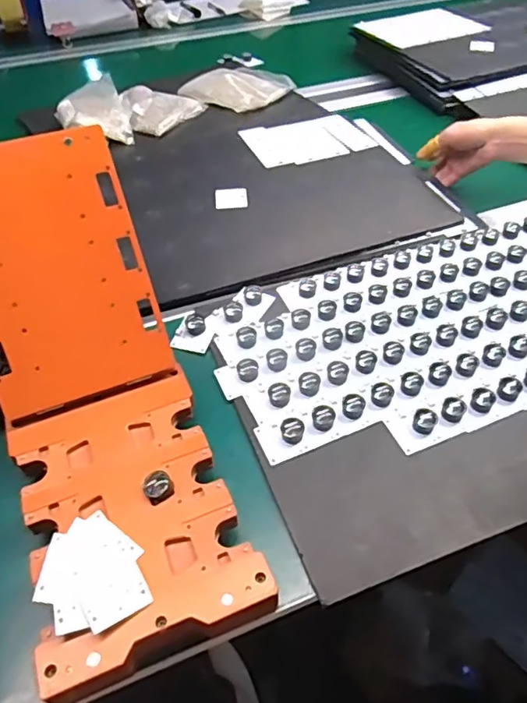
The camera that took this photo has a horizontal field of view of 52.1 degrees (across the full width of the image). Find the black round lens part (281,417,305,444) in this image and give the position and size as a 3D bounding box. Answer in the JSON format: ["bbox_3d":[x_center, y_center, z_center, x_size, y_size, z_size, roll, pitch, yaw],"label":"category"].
[{"bbox_3d":[0.027,0.074,0.510,0.019,0.017,0.019,0,48,0],"label":"black round lens part"}]

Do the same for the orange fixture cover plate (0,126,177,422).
[{"bbox_3d":[-0.188,-0.069,0.489,0.155,0.231,0.006,-19,12,-16],"label":"orange fixture cover plate"}]

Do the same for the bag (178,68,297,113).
[{"bbox_3d":[-0.045,-0.525,1.054,0.183,0.024,0.178,25,53,23],"label":"bag"}]

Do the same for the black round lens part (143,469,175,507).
[{"bbox_3d":[-0.086,0.112,0.444,0.023,0.015,0.021,0,48,0],"label":"black round lens part"}]

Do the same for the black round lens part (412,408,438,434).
[{"bbox_3d":[0.154,0.067,0.514,0.020,0.012,0.022,0,48,0],"label":"black round lens part"}]

